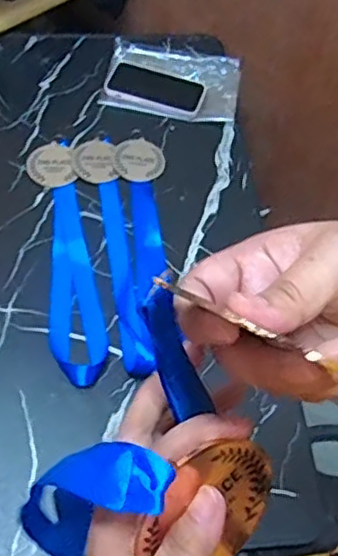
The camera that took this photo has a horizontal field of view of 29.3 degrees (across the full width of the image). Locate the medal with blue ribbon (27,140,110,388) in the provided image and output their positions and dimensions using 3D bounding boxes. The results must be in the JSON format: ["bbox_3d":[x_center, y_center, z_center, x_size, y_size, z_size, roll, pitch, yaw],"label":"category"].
[{"bbox_3d":[-0.130,-0.037,0.818,0.063,0.016,0.375,-8,59,-10],"label":"medal with blue ribbon"}]

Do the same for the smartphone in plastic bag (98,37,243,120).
[{"bbox_3d":[0.005,-0.310,0.998,0.200,0.013,0.146,8,57,0],"label":"smartphone in plastic bag"}]

